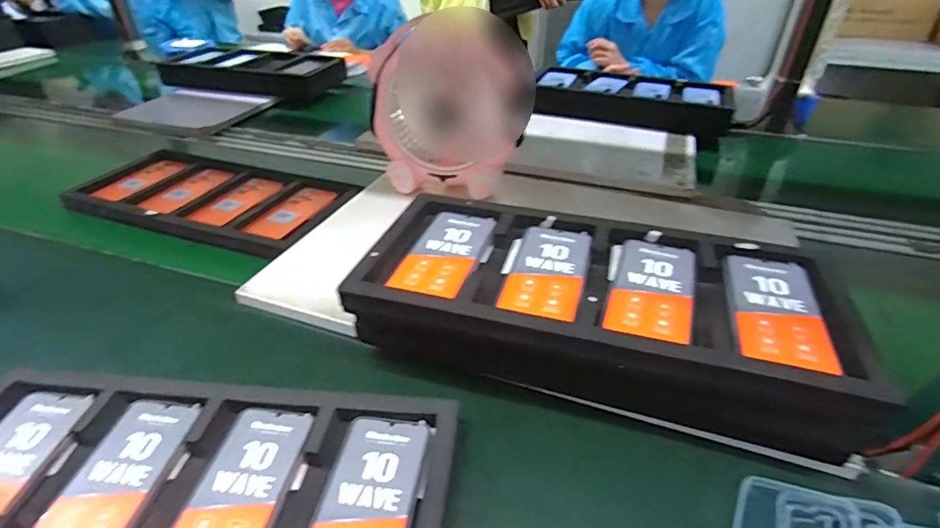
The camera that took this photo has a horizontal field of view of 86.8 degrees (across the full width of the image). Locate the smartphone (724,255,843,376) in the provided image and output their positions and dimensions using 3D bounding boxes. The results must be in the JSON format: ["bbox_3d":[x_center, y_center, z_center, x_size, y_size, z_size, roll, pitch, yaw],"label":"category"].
[{"bbox_3d":[0.297,0.044,0.480,0.077,0.007,0.166,11,37,15],"label":"smartphone"}]

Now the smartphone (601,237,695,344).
[{"bbox_3d":[0.190,0.023,0.512,0.075,0.005,0.167,14,37,18],"label":"smartphone"}]

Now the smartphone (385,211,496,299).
[{"bbox_3d":[-0.027,-0.014,0.564,0.075,0.008,0.161,11,36,14],"label":"smartphone"}]

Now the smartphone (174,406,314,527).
[{"bbox_3d":[-0.200,0.196,0.425,0.076,0.008,0.166,6,36,7],"label":"smartphone"}]

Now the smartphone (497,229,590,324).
[{"bbox_3d":[0.084,0.007,0.537,0.075,0.005,0.163,11,36,14],"label":"smartphone"}]

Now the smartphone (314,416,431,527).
[{"bbox_3d":[-0.087,0.203,0.412,0.074,0.009,0.168,6,36,8],"label":"smartphone"}]

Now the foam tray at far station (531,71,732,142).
[{"bbox_3d":[0.392,-0.407,1.228,0.463,0.062,0.234,13,37,17],"label":"foam tray at far station"}]

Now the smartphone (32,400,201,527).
[{"bbox_3d":[-0.314,0.193,0.436,0.074,0.011,0.166,5,35,6],"label":"smartphone"}]

